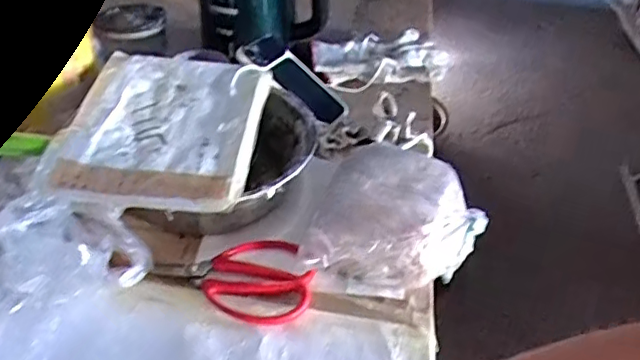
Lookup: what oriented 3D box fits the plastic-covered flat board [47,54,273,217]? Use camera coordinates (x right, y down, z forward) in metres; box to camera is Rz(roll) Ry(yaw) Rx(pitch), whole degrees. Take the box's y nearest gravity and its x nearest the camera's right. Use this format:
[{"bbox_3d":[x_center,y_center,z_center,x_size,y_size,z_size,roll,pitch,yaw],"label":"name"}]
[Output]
[{"bbox_3d":[-0.146,-0.063,0.580,0.173,0.022,0.253,1,37,-3],"label":"plastic-covered flat board"}]

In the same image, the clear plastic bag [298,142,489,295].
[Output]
[{"bbox_3d":[0.072,0.041,0.544,0.147,0.066,0.160,15,39,15],"label":"clear plastic bag"}]

